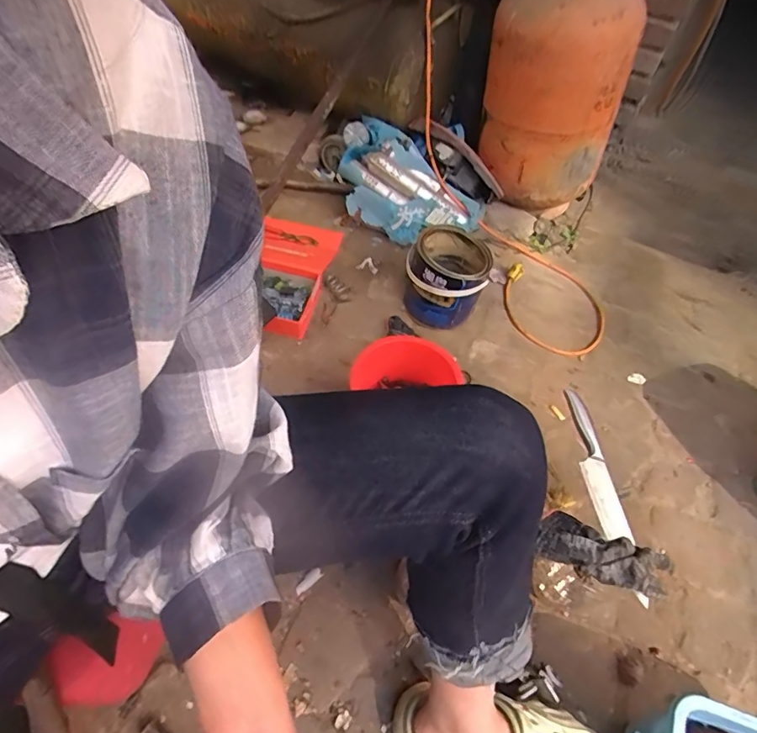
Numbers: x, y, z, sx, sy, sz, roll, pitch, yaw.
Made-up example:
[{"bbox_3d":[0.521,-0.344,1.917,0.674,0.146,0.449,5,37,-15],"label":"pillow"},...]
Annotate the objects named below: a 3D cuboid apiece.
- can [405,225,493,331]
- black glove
[{"bbox_3d":[0.149,-0.193,1.054,0.167,0.153,0.203,19,56,9],"label":"can"},{"bbox_3d":[0.279,0.232,0.591,0.161,0.041,0.066,27,57,14],"label":"black glove"}]

